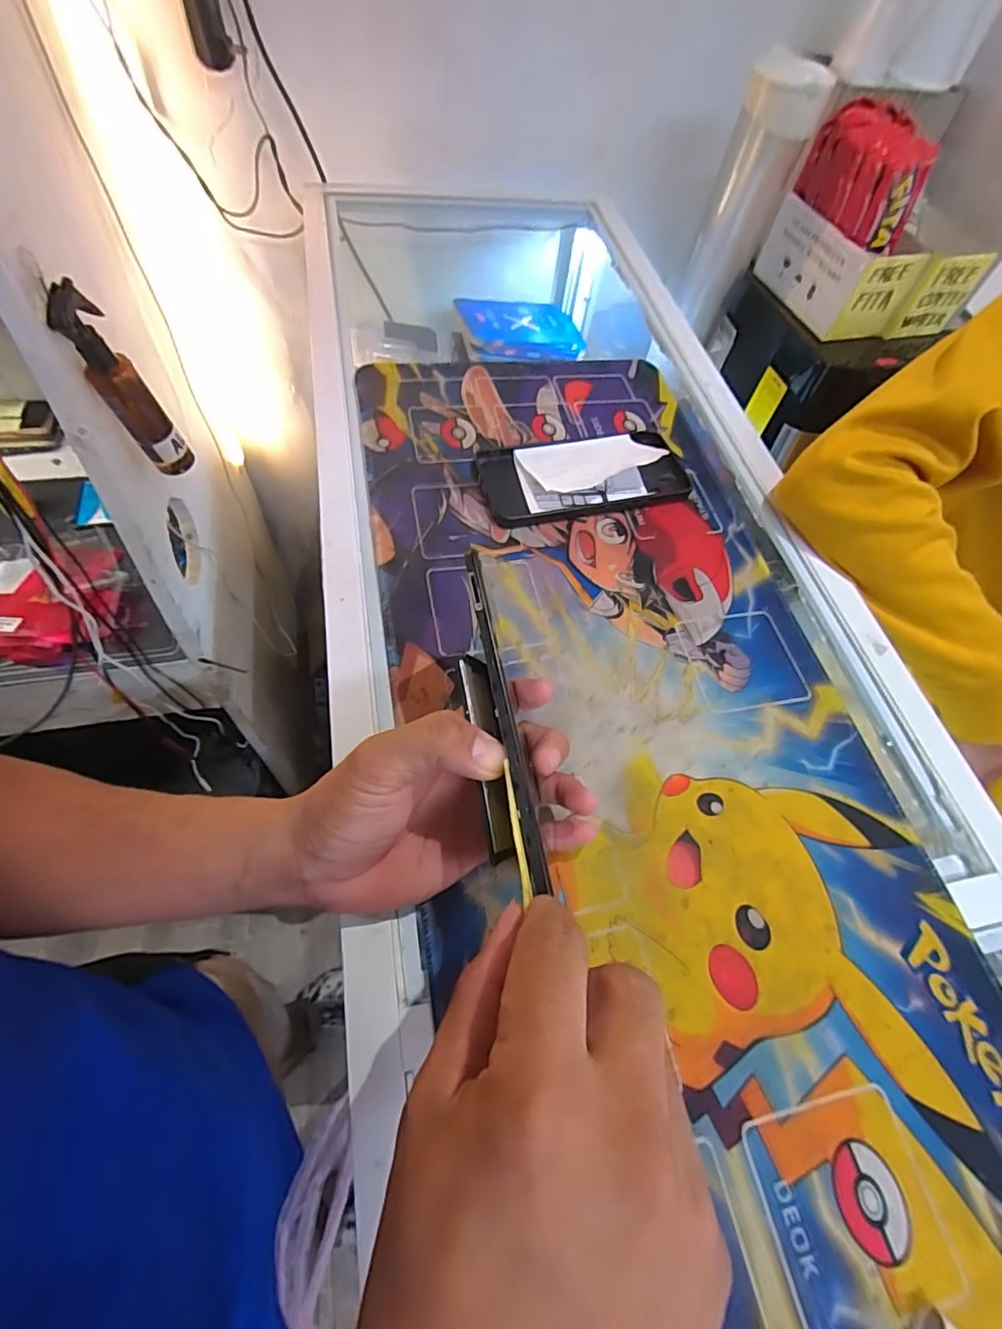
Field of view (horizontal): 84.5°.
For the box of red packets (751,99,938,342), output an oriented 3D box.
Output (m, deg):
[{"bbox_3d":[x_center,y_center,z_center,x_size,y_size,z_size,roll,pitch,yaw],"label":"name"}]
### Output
[{"bbox_3d":[0.422,-0.519,0.659,0.085,0.174,0.181,-20,64,-16],"label":"box of red packets"}]

